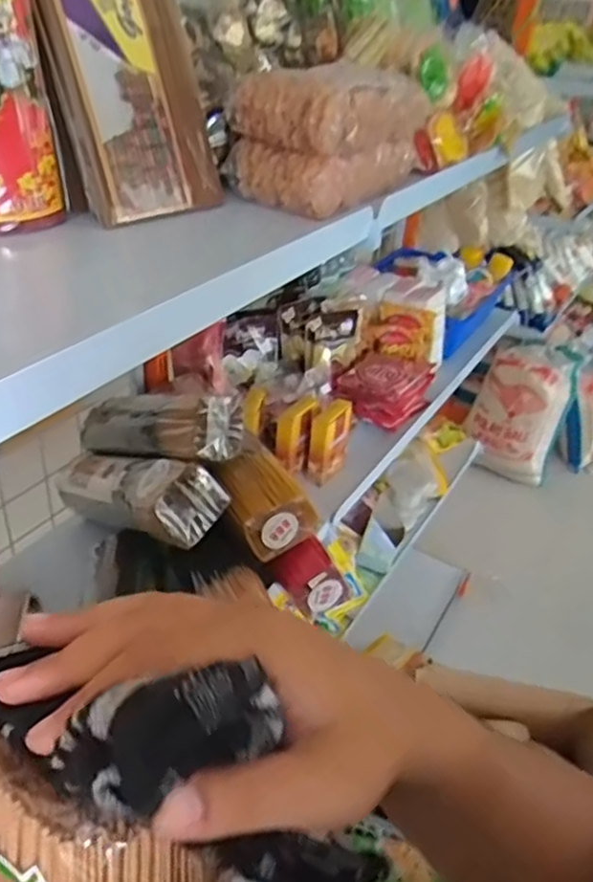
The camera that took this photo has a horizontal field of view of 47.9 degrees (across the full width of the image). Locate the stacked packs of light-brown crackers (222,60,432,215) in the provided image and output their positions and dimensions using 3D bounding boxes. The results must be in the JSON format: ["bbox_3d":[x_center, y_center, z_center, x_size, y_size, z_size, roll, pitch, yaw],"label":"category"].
[{"bbox_3d":[0.039,-0.317,0.688,0.111,0.109,0.225,23,38,24],"label":"stacked packs of light-brown crackers"}]

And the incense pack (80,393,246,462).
[{"bbox_3d":[-0.149,-0.008,0.712,0.205,0.078,0.058,0,-12,41],"label":"incense pack"}]

